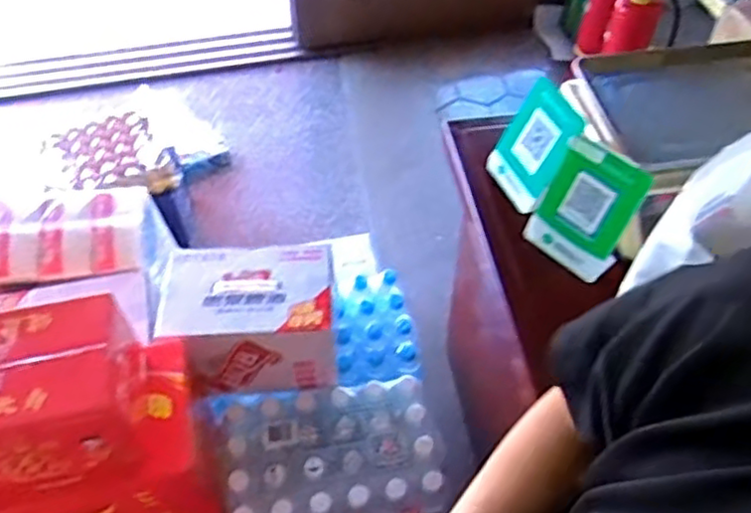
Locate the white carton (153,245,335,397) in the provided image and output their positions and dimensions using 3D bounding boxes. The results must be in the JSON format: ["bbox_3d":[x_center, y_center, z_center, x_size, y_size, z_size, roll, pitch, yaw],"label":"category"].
[{"bbox_3d":[-0.207,0.111,1.155,0.274,0.189,0.191,-1,50,1],"label":"white carton"}]

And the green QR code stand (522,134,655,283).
[{"bbox_3d":[0.271,-0.064,0.879,0.118,0.150,0.076,35,59,26],"label":"green QR code stand"}]

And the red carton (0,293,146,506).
[{"bbox_3d":[-0.452,0.189,0.855,0.285,0.181,0.173,-9,50,-6],"label":"red carton"}]

